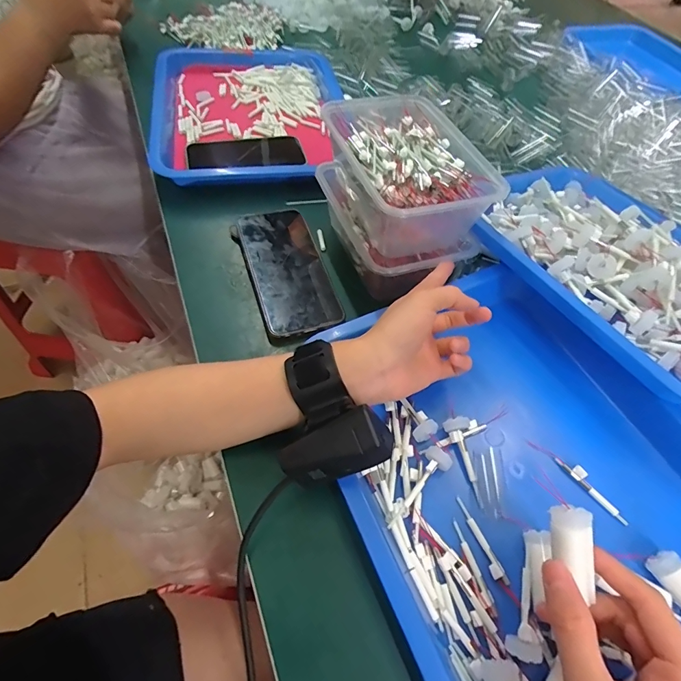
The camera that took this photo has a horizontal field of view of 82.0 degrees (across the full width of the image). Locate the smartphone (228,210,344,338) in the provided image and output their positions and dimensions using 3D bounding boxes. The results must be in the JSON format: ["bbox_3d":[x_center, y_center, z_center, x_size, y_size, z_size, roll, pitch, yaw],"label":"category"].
[{"bbox_3d":[-0.056,-0.077,0.410,0.078,0.011,0.165,-17,60,-16],"label":"smartphone"}]

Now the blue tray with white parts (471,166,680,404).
[{"bbox_3d":[0.274,-0.082,0.360,0.214,0.049,0.266,-34,66,-25],"label":"blue tray with white parts"}]

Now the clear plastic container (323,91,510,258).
[{"bbox_3d":[0.058,-0.157,0.378,0.117,0.071,0.172,-13,59,-14],"label":"clear plastic container"}]

